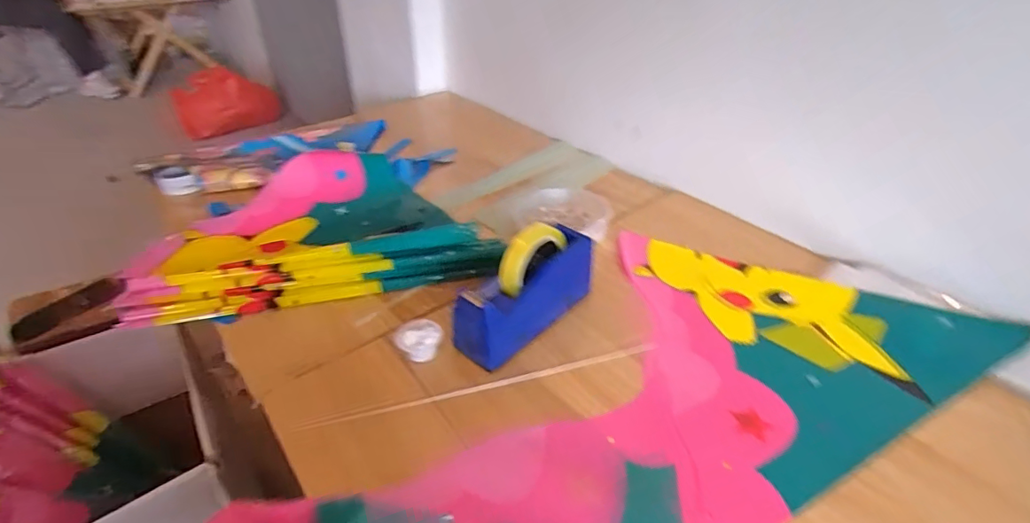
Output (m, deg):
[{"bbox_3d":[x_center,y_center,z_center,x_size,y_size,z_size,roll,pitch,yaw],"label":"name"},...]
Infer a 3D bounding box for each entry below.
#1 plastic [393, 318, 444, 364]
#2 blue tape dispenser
[{"bbox_3d":[-0.116,0.096,0.601,0.053,0.037,0.047,14,38,18],"label":"plastic"},{"bbox_3d":[0.020,0.035,0.608,0.065,0.129,0.198,26,43,31],"label":"blue tape dispenser"}]

